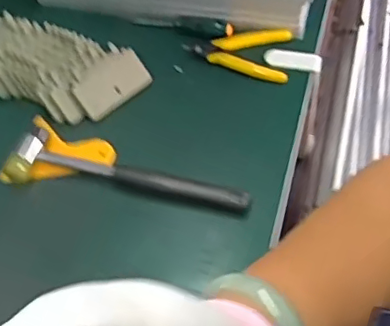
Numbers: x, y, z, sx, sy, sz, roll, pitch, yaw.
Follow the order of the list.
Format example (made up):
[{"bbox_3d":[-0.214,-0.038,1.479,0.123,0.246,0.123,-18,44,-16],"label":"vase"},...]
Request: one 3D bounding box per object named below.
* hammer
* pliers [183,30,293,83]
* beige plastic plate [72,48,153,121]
[{"bbox_3d":[-0.064,0.009,0.559,0.235,0.020,0.054,10,54,11],"label":"hammer"},{"bbox_3d":[0.056,-0.137,0.670,0.123,0.013,0.075,17,55,16],"label":"pliers"},{"bbox_3d":[-0.090,-0.087,0.630,0.085,0.004,0.051,-43,104,-25],"label":"beige plastic plate"}]

